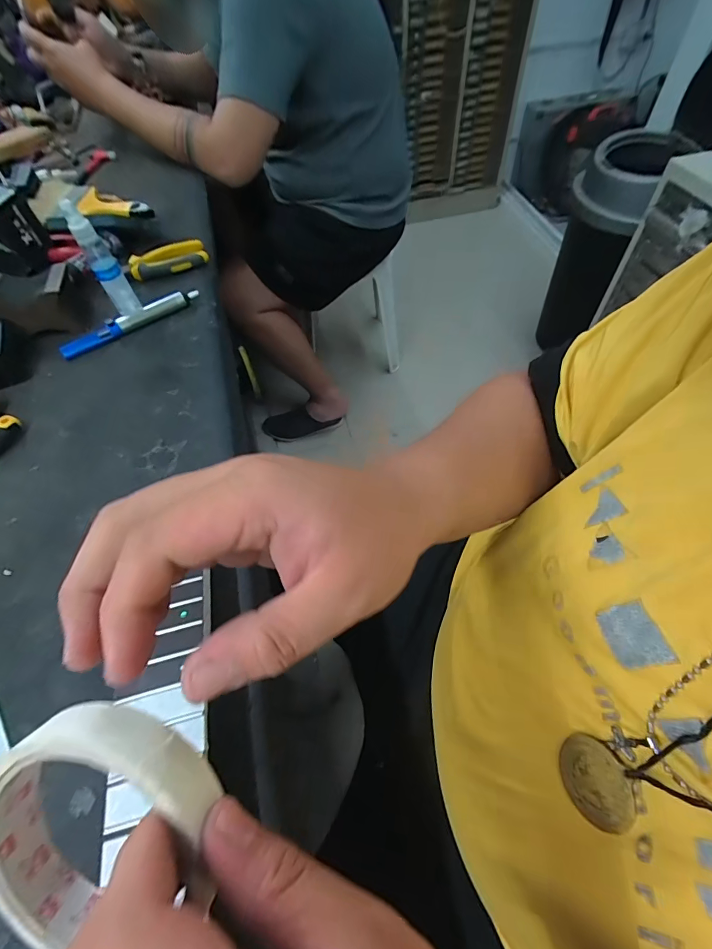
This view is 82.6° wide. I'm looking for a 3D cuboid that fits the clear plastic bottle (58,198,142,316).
[{"bbox_3d":[-0.302,-0.252,0.487,0.028,0.129,0.025,-31,61,-16],"label":"clear plastic bottle"}]

